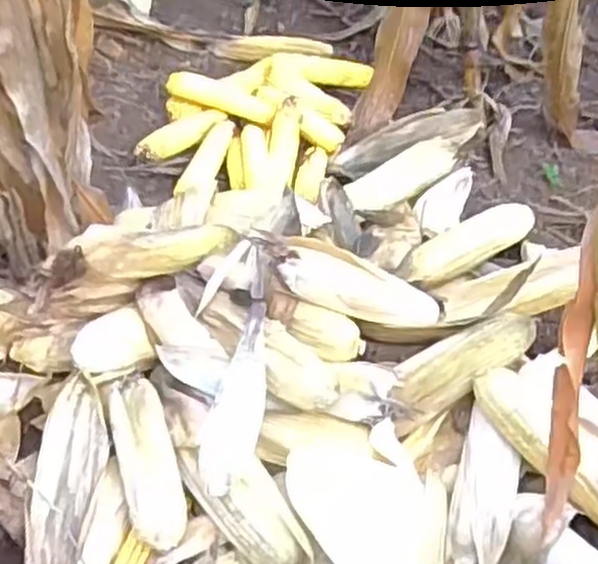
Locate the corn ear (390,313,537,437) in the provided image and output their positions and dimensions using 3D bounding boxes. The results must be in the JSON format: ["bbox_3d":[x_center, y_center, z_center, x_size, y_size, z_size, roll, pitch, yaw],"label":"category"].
[{"bbox_3d":[0.184,0.096,0.909,0.199,0.044,0.066,-33,53,-5],"label":"corn ear"}]

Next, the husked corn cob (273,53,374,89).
[{"bbox_3d":[0.048,-0.400,1.460,0.186,0.044,0.054,7,47,-9],"label":"husked corn cob"}]

